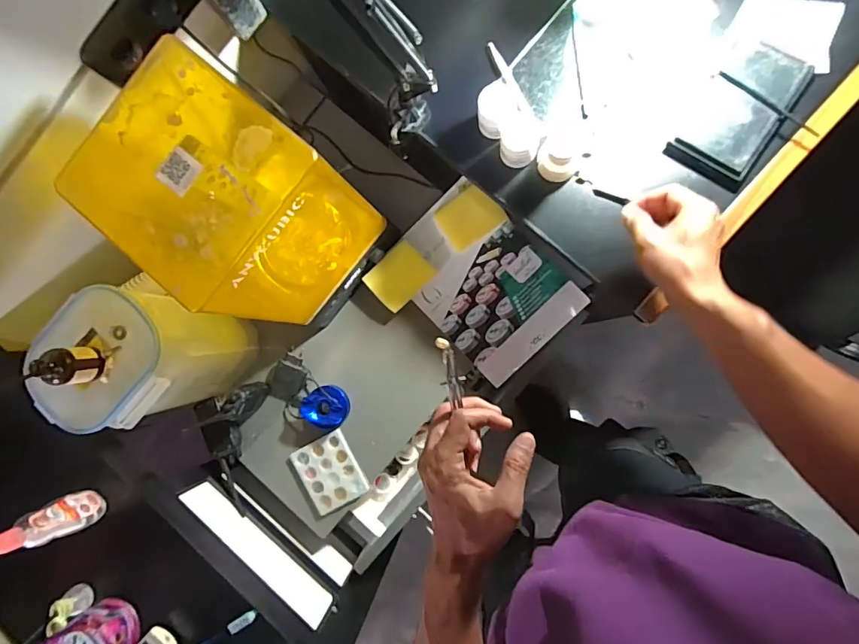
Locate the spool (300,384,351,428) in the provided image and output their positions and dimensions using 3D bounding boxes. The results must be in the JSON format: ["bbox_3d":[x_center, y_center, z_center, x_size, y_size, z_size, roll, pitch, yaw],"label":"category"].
[{"bbox_3d":[-0.181,0.148,0.802,0.078,0.040,0.073,16,90,7],"label":"spool"}]

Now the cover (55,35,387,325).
[{"bbox_3d":[-0.227,-0.144,0.602,0.218,0.286,0.208,42,93,6],"label":"cover"}]

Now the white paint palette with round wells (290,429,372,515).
[{"bbox_3d":[-0.173,0.261,0.810,0.100,0.025,0.119,-30,85,5],"label":"white paint palette with round wells"}]

